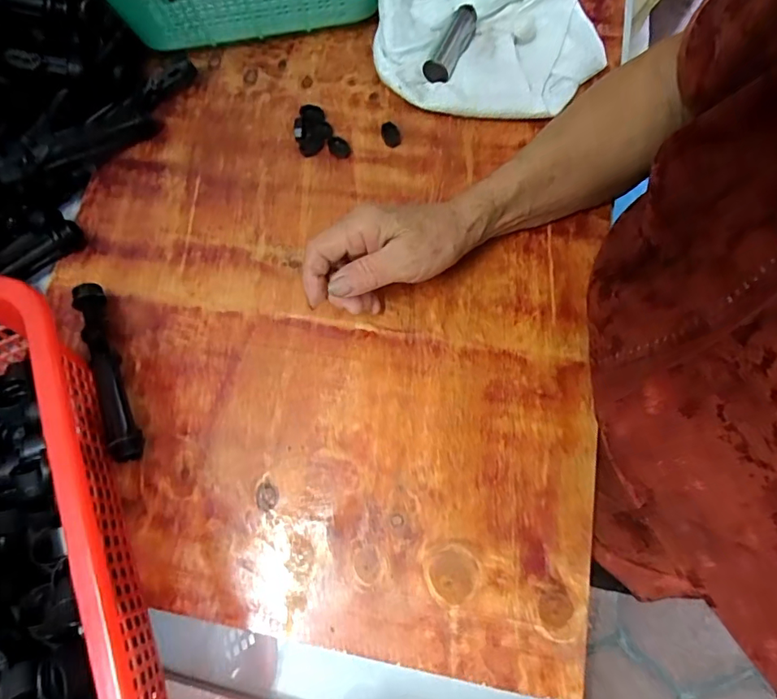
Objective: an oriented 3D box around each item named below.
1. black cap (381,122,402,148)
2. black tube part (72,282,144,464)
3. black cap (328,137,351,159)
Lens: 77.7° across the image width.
[{"bbox_3d":[0.002,-0.189,0.422,0.016,0.008,0.024,-11,72,0],"label":"black cap"},{"bbox_3d":[-0.213,0.017,0.365,0.025,0.023,0.143,-24,73,-4],"label":"black tube part"},{"bbox_3d":[-0.044,-0.177,0.423,0.018,0.009,0.019,-1,73,3],"label":"black cap"}]

